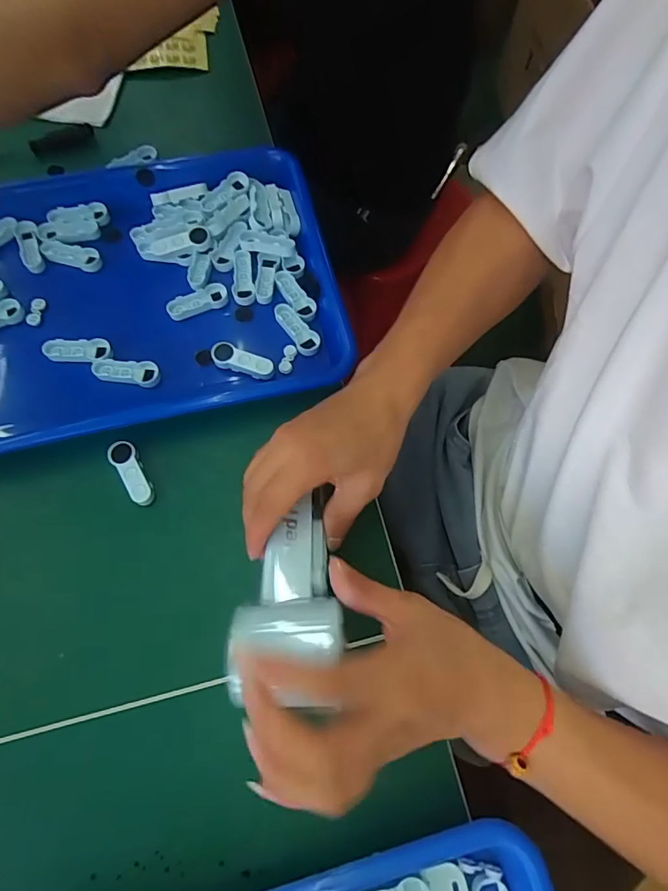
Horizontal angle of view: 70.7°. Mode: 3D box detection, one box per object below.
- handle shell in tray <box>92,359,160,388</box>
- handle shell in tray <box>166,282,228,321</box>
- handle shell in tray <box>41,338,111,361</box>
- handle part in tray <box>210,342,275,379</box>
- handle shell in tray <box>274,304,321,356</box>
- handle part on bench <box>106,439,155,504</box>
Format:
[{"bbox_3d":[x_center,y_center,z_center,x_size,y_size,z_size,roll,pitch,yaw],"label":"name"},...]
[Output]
[{"bbox_3d":[-0.161,-0.057,0.366,0.050,0.006,0.019,5,70,1],"label":"handle shell in tray"},{"bbox_3d":[-0.113,-0.119,0.389,0.050,0.008,0.020,-18,71,-7],"label":"handle shell in tray"},{"bbox_3d":[-0.202,-0.076,0.370,0.048,0.008,0.018,1,70,-1],"label":"handle shell in tray"},{"bbox_3d":[-0.071,-0.065,0.370,0.051,0.009,0.018,22,71,7],"label":"handle part in tray"},{"bbox_3d":[-0.031,-0.095,0.386,0.019,0.007,0.051,-37,75,-13],"label":"handle shell in tray"},{"bbox_3d":[-0.145,0.019,0.339,0.019,0.007,0.050,-34,74,-12],"label":"handle part on bench"}]

